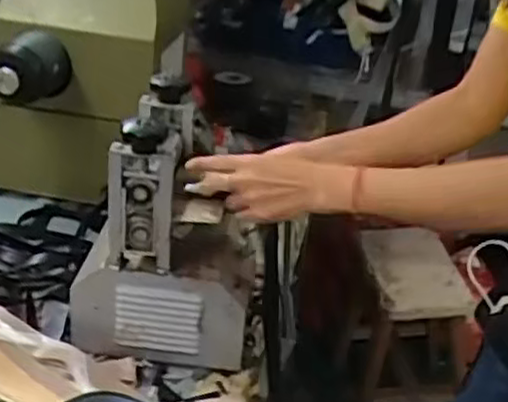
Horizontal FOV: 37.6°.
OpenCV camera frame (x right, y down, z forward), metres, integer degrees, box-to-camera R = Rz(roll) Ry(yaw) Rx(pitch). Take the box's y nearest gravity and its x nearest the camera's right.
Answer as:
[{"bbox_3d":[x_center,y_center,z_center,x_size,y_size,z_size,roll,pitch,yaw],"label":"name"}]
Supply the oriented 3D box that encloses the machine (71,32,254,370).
[{"bbox_3d":[-0.102,0.029,0.866,0.194,0.273,0.156,5,26,-4],"label":"machine"}]

